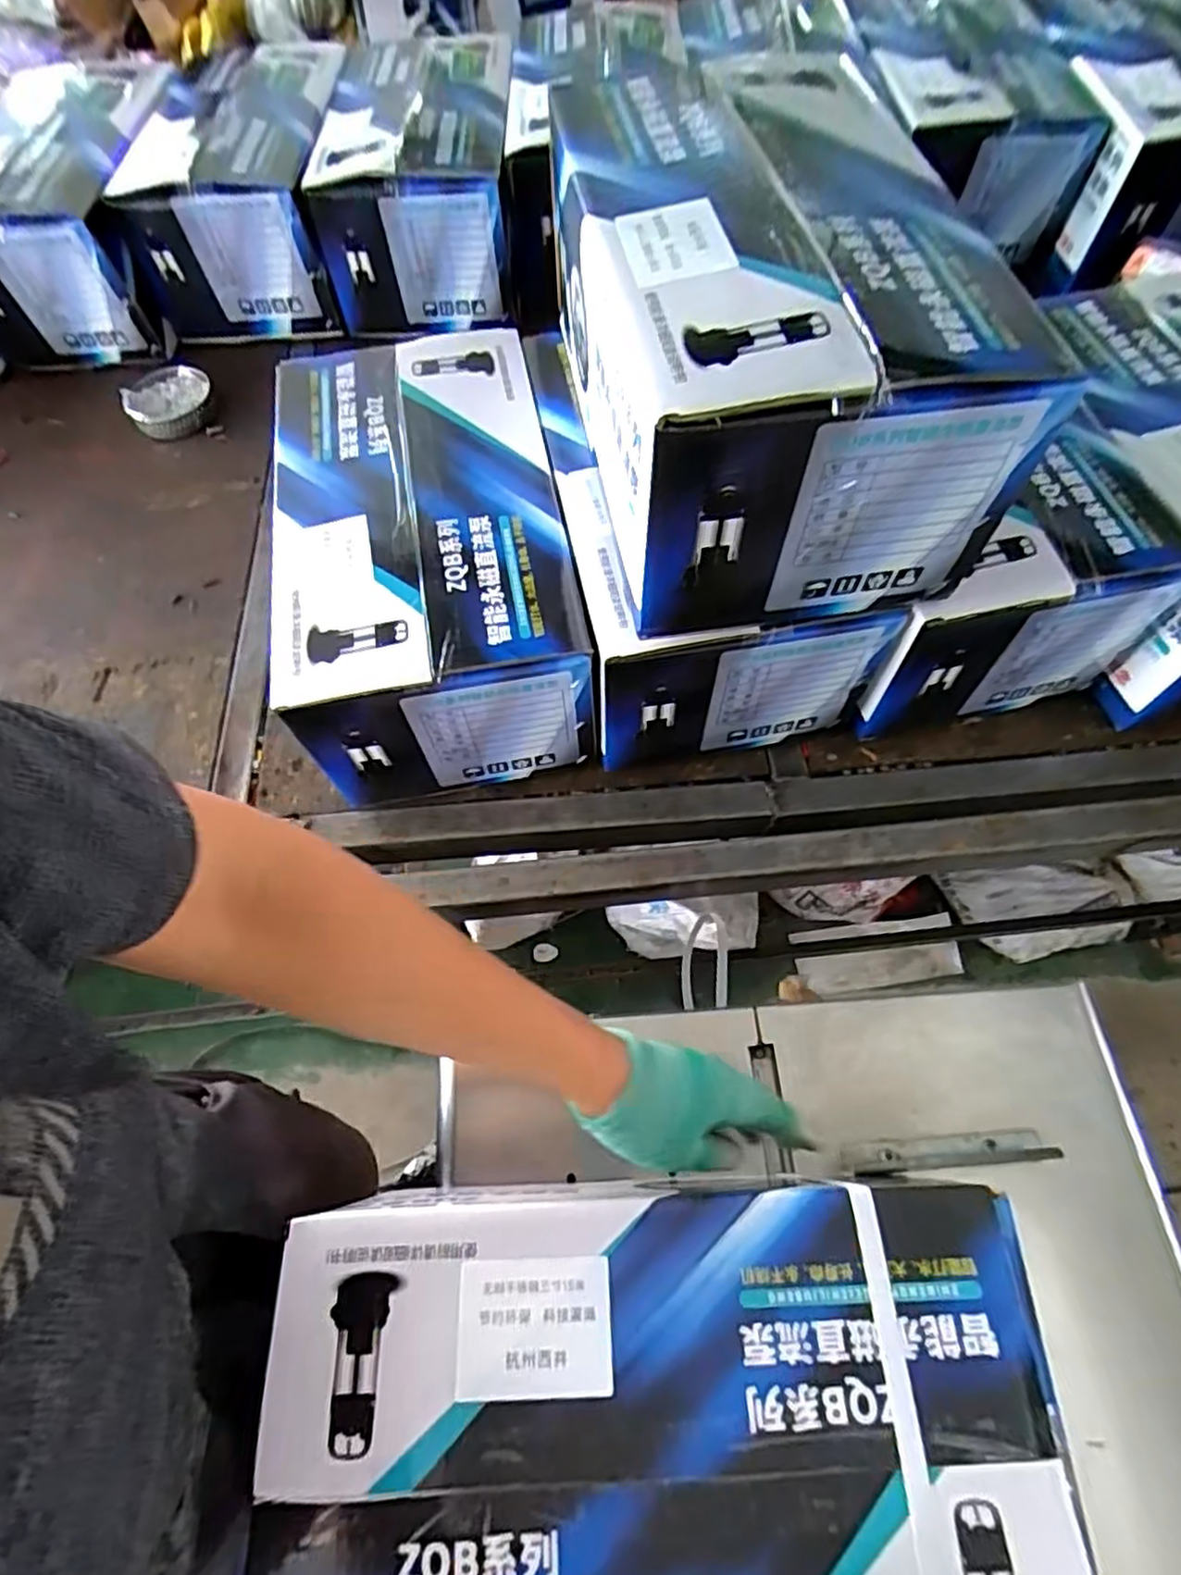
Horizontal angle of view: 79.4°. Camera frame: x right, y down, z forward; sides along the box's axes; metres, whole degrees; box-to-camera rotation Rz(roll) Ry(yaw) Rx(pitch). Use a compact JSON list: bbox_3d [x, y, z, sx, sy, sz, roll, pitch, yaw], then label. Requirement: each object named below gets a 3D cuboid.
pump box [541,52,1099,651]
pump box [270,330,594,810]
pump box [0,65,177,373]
[{"bbox_3d":[0.127,-0.342,0.543,0.262,0.196,0.414,-7,64,-1],"label":"pump box"},{"bbox_3d":[-0.144,-0.207,0.667,0.248,0.175,0.378,-10,64,-2],"label":"pump box"},{"bbox_3d":[-0.699,-0.773,0.964,0.245,0.184,0.379,-4,64,1],"label":"pump box"}]

